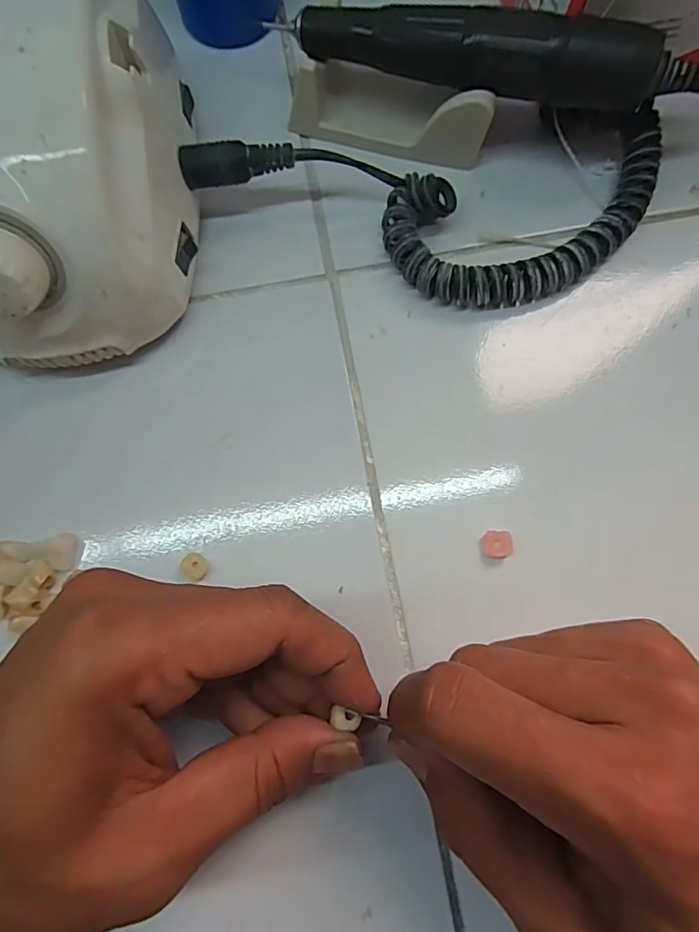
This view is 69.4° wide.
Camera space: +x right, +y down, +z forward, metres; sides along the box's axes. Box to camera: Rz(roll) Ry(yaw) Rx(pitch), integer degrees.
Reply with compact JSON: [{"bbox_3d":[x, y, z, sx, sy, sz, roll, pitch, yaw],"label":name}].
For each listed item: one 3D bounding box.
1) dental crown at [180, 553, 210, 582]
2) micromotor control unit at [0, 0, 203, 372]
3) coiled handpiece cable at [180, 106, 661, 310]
[{"bbox_3d":[-0.062,0.040,0.201,0.011,0.004,0.009,37,81,7],"label":"dental crown"},{"bbox_3d":[-0.116,-0.116,0.188,0.097,0.070,0.136,-3,79,-1],"label":"micromotor control unit"},{"bbox_3d":[0.038,-0.105,0.217,0.201,0.029,0.074,-8,79,-2],"label":"coiled handpiece cable"}]

